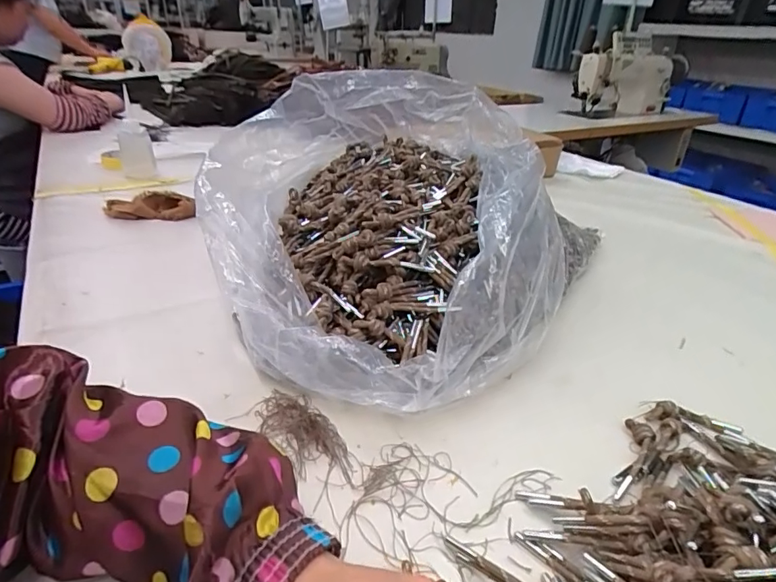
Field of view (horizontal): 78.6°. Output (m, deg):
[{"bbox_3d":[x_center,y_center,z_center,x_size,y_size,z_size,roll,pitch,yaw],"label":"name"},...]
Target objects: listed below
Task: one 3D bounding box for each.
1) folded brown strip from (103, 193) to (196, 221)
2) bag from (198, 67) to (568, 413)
[{"bbox_3d":[-0.401,-0.145,0.804,0.147,0.034,0.046,-2,30,-6],"label":"folded brown strip"},{"bbox_3d":[-0.030,-0.103,0.574,0.382,0.208,0.511,-16,35,-30],"label":"bag"}]

